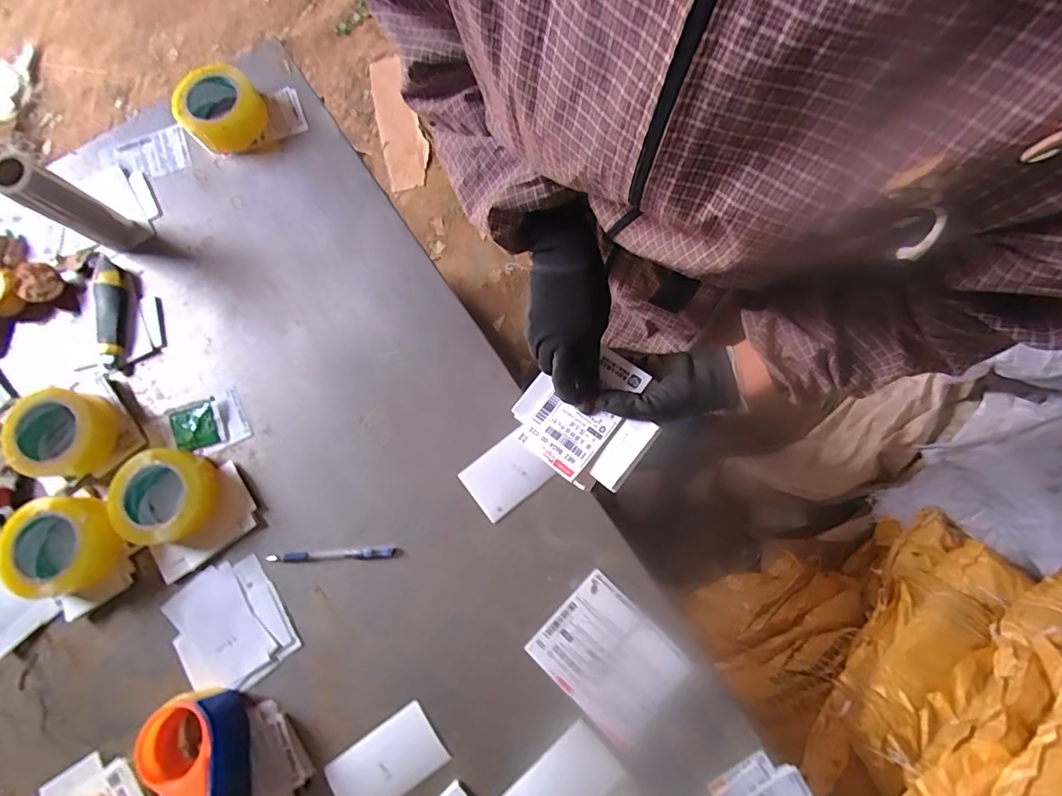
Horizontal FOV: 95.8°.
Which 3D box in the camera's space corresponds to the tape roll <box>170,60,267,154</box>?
[{"bbox_3d":[-0.452,-0.422,0.698,0.114,0.045,0.117,0,78,-1],"label":"tape roll"}]

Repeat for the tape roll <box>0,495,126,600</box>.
[{"bbox_3d":[-0.569,0.179,0.580,0.104,0.067,0.118,-6,78,-2],"label":"tape roll"}]

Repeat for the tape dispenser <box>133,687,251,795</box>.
[{"bbox_3d":[-0.371,0.410,0.525,0.092,0.072,0.152,-15,78,-4],"label":"tape dispenser"}]

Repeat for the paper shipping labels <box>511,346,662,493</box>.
[{"bbox_3d":[0.055,0.016,0.476,0.131,0.016,0.125,37,87,20],"label":"paper shipping labels"}]

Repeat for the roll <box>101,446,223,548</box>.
[{"bbox_3d":[-0.464,0.124,0.600,0.118,0.050,0.115,0,77,2],"label":"roll"}]

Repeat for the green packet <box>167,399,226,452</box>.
[{"bbox_3d":[-0.450,0.038,0.641,0.066,0.009,0.057,-20,79,-5],"label":"green packet"}]

